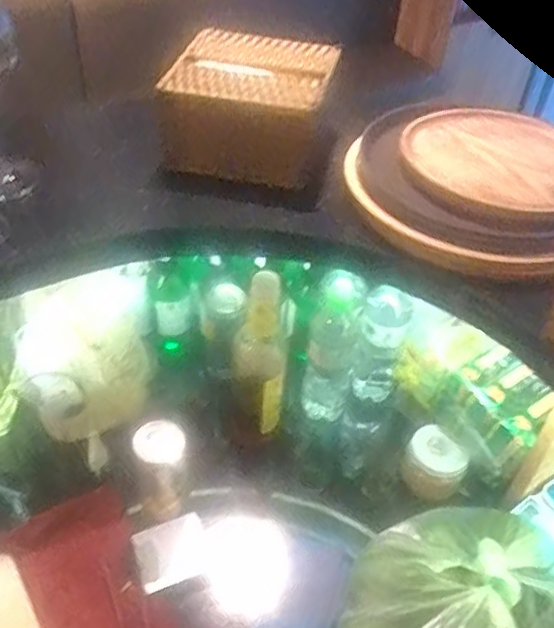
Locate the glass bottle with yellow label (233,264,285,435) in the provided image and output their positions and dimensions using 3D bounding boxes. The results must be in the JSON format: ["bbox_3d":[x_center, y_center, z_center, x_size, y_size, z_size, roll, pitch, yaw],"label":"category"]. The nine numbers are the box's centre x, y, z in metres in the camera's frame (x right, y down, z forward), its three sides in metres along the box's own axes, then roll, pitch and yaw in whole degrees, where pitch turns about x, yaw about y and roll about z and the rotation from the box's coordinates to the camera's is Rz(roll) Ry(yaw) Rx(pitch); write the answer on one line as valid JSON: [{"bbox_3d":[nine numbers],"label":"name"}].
[{"bbox_3d":[-0.019,0.054,0.787,0.063,0.241,0.058,-1,43,-6],"label":"glass bottle with yellow label"}]

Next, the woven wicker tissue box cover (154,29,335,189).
[{"bbox_3d":[-0.029,-0.234,0.753,0.174,0.113,0.160,12,43,8],"label":"woven wicker tissue box cover"}]

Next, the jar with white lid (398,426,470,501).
[{"bbox_3d":[0.193,0.189,0.811,0.058,0.064,0.072,-25,51,-29],"label":"jar with white lid"}]

